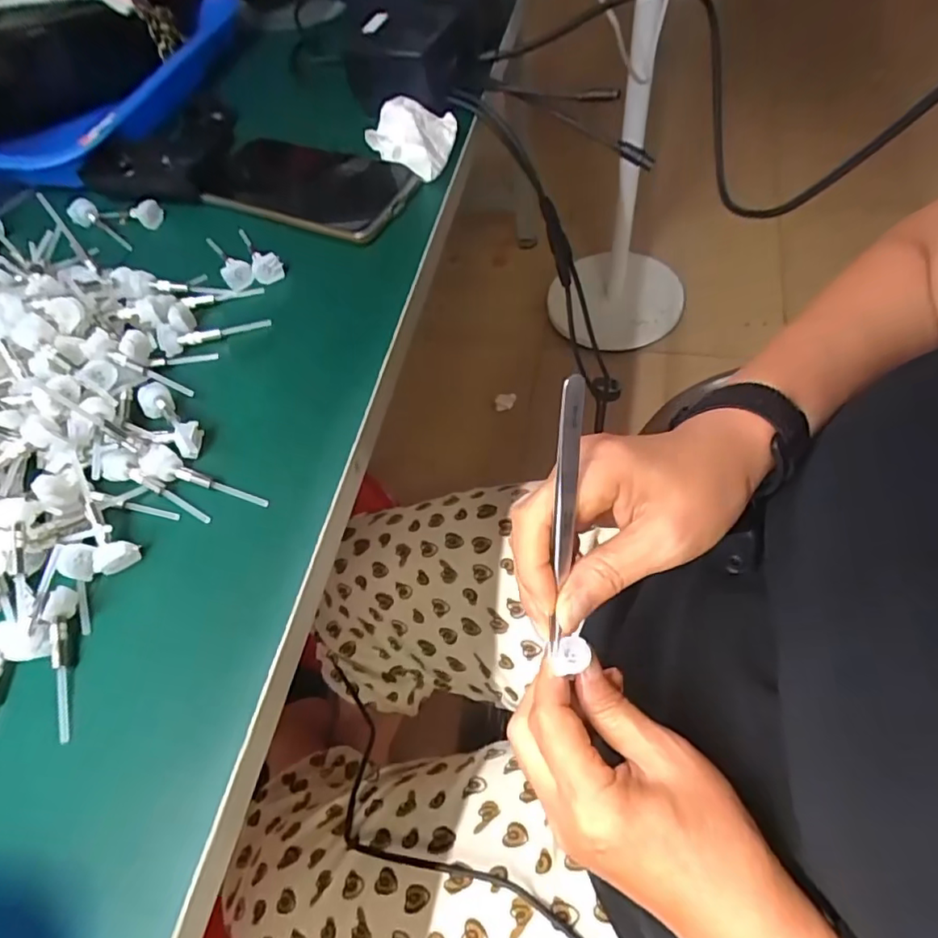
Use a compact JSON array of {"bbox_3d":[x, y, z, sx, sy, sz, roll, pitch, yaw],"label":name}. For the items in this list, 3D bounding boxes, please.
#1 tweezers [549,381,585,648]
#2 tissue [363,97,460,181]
[{"bbox_3d":[0.041,0.026,0.239,0.009,0.130,0.008,1,21,5],"label":"tweezers"},{"bbox_3d":[-0.041,-0.232,0.394,0.063,0.023,0.065,-6,59,6],"label":"tissue"}]

